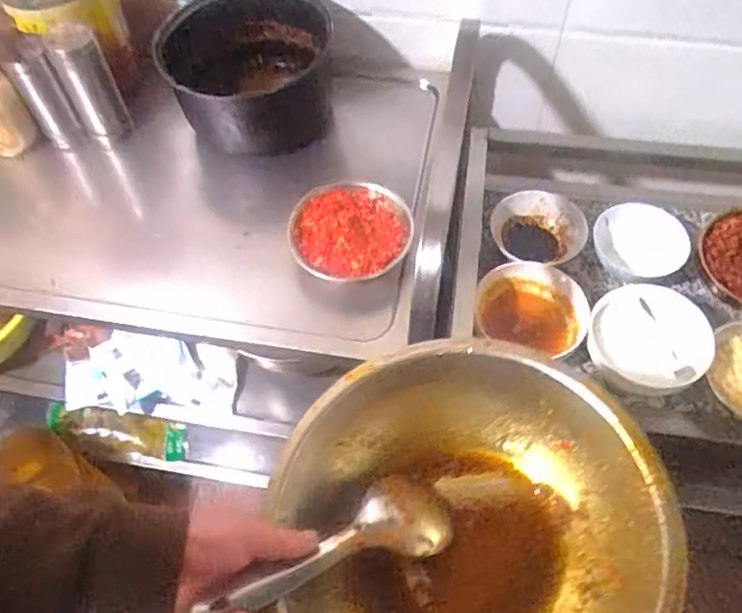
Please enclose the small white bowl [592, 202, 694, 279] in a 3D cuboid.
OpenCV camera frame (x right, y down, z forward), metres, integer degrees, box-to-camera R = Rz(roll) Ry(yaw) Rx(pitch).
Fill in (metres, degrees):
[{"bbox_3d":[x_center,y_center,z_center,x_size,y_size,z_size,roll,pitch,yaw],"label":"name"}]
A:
[{"bbox_3d":[0.368,-0.091,0.871,0.099,0.051,0.123,-35,63,-18],"label":"small white bowl"}]

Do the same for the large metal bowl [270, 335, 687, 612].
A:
[{"bbox_3d":[0.072,0.179,0.505,0.269,0.102,0.293,-1,58,2],"label":"large metal bowl"}]

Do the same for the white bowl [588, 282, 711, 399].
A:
[{"bbox_3d":[0.347,0.042,0.801,0.136,0.055,0.136,-1,58,2],"label":"white bowl"}]

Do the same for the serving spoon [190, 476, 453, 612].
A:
[{"bbox_3d":[-0.029,0.192,0.505,0.210,0.032,0.068,-17,57,-25],"label":"serving spoon"}]

